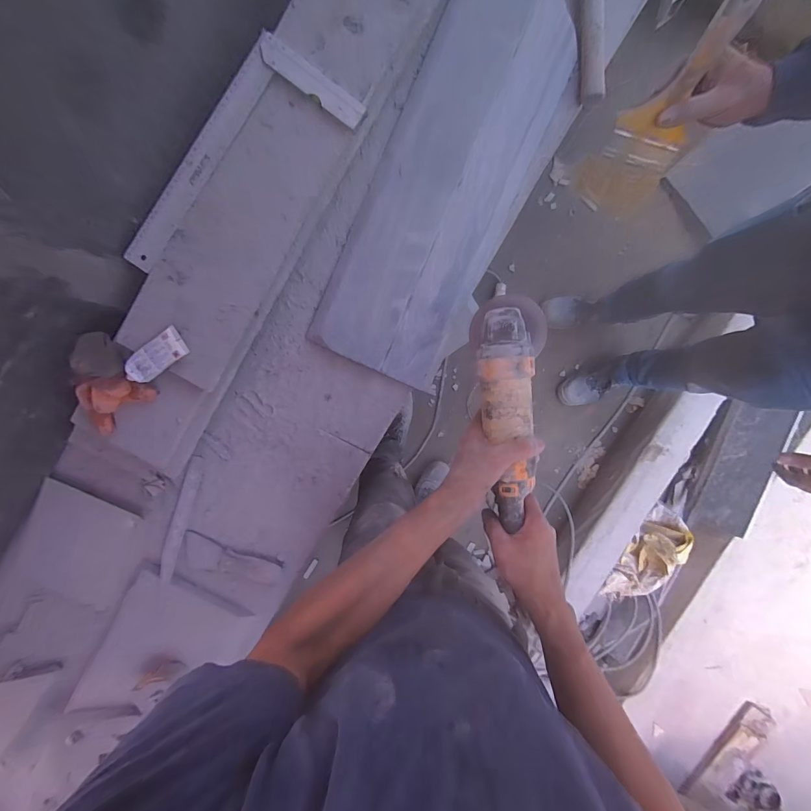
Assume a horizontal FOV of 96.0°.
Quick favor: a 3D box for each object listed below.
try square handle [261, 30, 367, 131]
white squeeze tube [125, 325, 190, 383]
[{"bbox_3d":[-0.127,-0.432,0.484,0.162,0.008,0.036,37,94,-3],"label":"try square handle"},{"bbox_3d":[-0.347,-0.064,0.507,0.090,0.017,0.042,-38,94,3],"label":"white squeeze tube"}]

